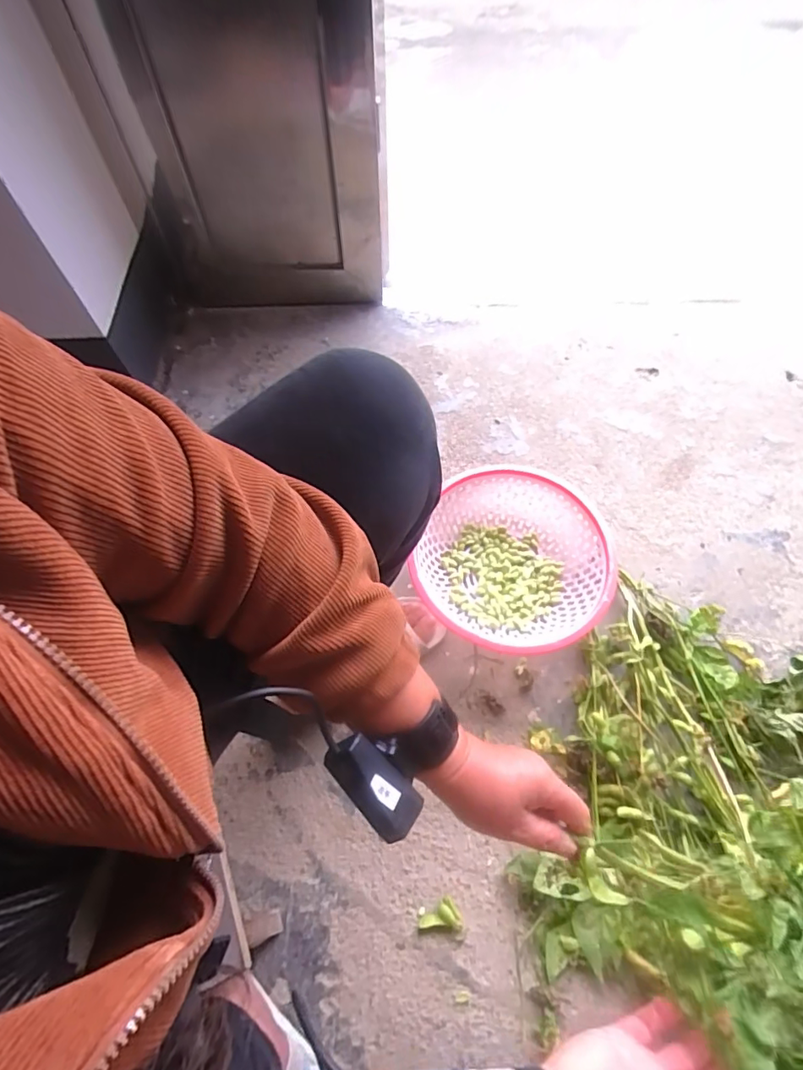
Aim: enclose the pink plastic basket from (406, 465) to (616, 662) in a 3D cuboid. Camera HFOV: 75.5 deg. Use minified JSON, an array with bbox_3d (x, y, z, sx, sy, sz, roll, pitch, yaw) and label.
[{"bbox_3d":[0.159,0.046,0.759,0.255,0.107,0.269,0,64,0],"label":"pink plastic basket"}]

